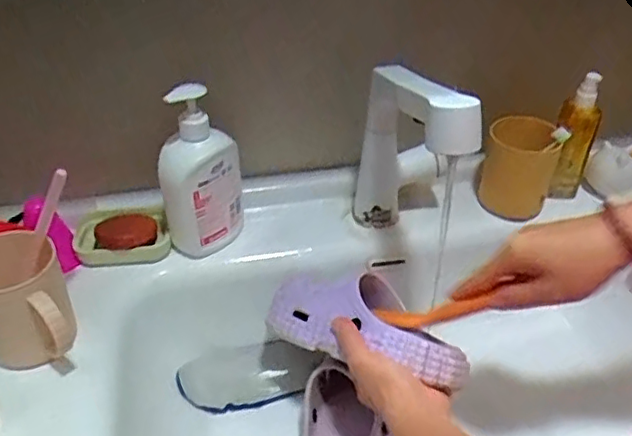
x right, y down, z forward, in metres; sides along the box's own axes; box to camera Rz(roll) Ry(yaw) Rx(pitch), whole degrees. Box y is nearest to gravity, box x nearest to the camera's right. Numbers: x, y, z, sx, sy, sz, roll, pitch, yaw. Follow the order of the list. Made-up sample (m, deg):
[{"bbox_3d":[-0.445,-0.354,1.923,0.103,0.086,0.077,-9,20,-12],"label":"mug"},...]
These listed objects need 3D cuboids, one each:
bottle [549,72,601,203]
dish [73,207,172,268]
[{"bbox_3d":[0.302,-0.099,0.717,0.049,0.153,0.040,-4,30,-21],"label":"bottle"},{"bbox_3d":[-0.211,0.022,0.656,0.095,0.033,0.066,-12,38,-15],"label":"dish"}]

